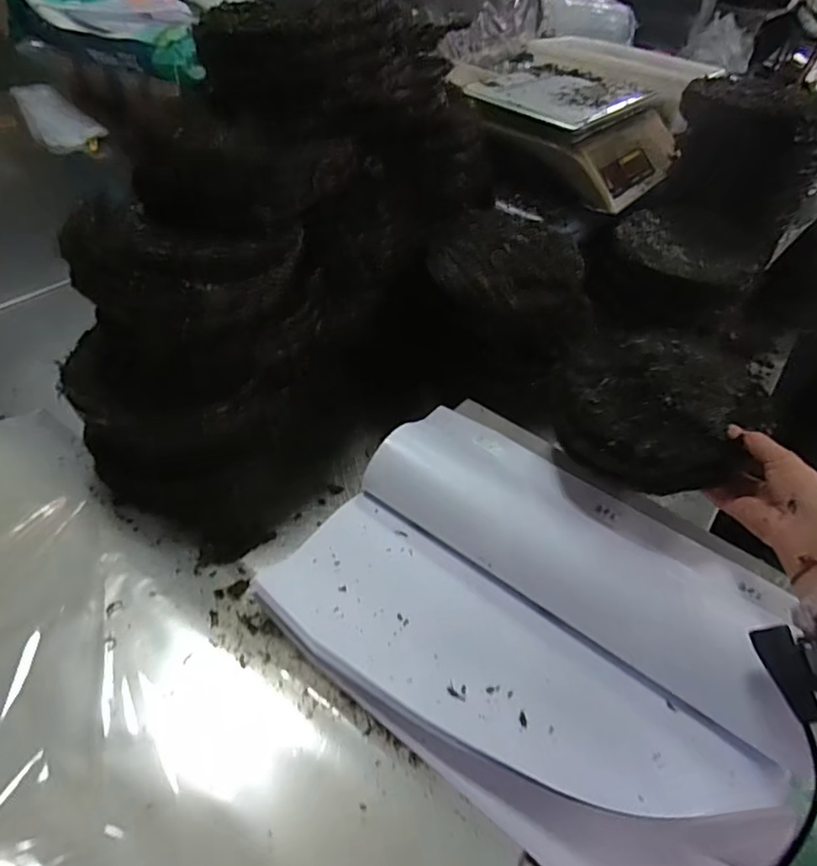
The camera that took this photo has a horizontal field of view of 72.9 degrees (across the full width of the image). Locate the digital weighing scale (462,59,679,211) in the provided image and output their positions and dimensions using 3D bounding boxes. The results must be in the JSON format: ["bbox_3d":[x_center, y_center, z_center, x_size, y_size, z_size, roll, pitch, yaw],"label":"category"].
[{"bbox_3d":[0.301,-0.537,0.973,0.311,0.099,0.343,32,50,22],"label":"digital weighing scale"}]

